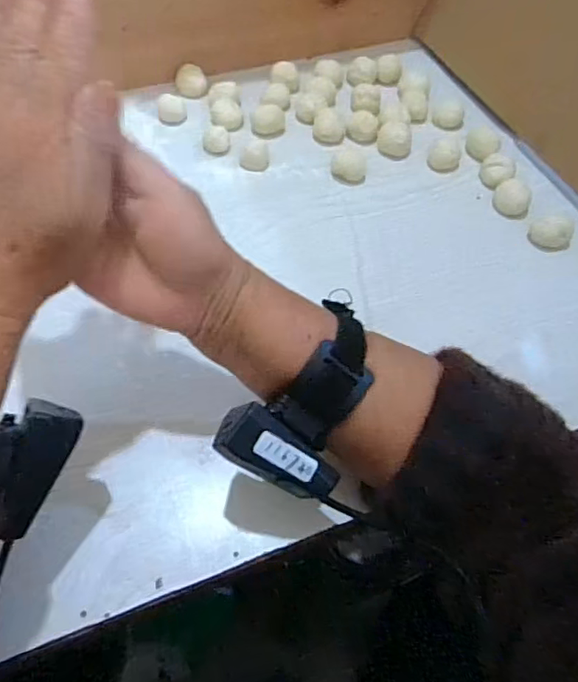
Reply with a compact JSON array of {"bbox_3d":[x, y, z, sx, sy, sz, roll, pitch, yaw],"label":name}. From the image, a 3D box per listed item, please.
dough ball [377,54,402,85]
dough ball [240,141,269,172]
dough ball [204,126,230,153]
[{"bbox_3d":[0.105,-0.284,0.603,0.025,0.020,0.020,14,58,4],"label":"dough ball"},{"bbox_3d":[-0.032,-0.170,0.530,0.025,0.015,0.019,6,58,-1],"label":"dough ball"},{"bbox_3d":[-0.068,-0.189,0.541,0.024,0.017,0.019,-8,59,-10],"label":"dough ball"}]

